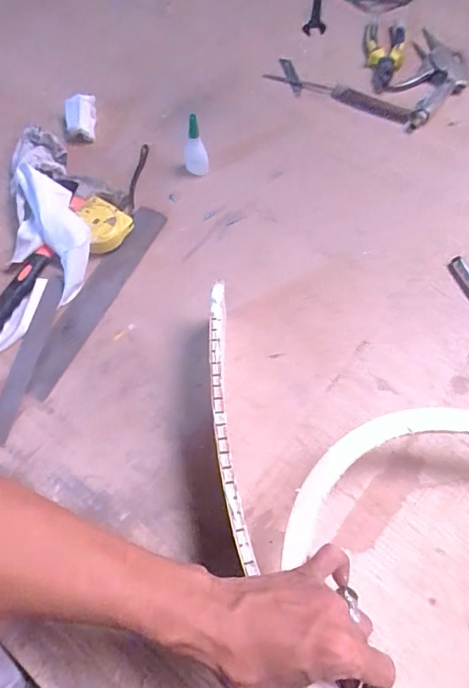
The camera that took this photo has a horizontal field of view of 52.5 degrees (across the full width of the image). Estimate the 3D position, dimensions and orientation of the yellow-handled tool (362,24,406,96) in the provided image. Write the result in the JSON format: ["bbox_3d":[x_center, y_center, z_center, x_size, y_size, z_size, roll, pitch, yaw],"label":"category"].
[{"bbox_3d":[0.225,-0.436,0.717,0.055,0.032,0.126,7,66,2],"label":"yellow-handled tool"}]

